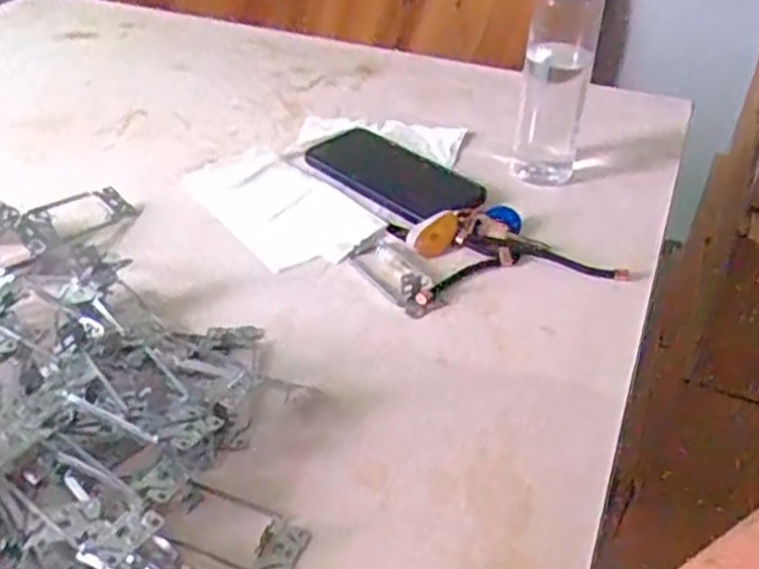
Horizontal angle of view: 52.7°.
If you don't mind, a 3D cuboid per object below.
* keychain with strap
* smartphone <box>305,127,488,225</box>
[{"bbox_3d":[0.096,-0.028,0.596,0.162,0.021,0.113,-3,39,-8],"label":"keychain with strap"},{"bbox_3d":[0.012,-0.100,0.688,0.173,0.014,0.076,30,62,34],"label":"smartphone"}]

